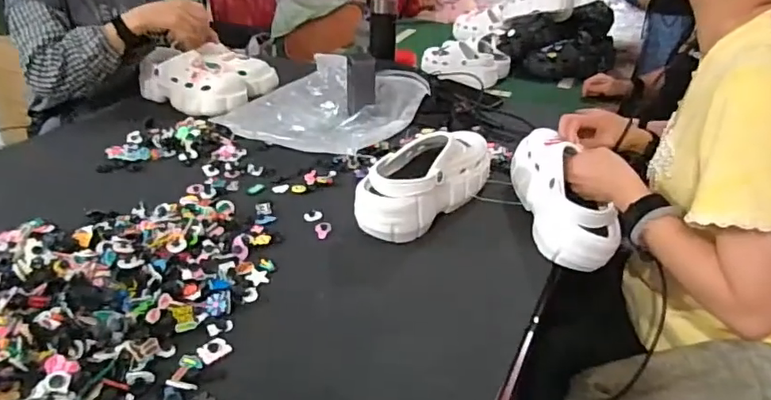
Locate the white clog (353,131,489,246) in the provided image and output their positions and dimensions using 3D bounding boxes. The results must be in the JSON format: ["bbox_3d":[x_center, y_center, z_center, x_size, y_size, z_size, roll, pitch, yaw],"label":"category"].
[{"bbox_3d":[0.058,-0.036,0.801,0.116,0.098,0.245,21,35,28],"label":"white clog"}]

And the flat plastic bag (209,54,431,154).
[{"bbox_3d":[-0.114,-0.195,1.089,0.307,0.112,0.332,22,36,31],"label":"flat plastic bag"}]

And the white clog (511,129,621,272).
[{"bbox_3d":[0.252,-0.019,0.778,0.089,0.098,0.258,1,43,-10],"label":"white clog"}]

